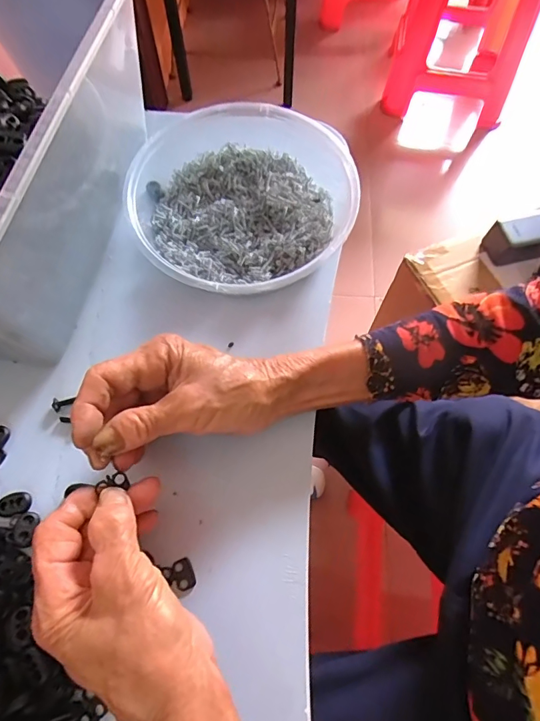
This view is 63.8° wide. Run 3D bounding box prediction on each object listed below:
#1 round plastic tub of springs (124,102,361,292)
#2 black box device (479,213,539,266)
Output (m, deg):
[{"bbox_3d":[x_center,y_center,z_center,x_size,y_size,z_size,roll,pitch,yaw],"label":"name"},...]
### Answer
[{"bbox_3d":[-0.028,-0.136,0.364,0.190,0.043,0.185,0,66,-1],"label":"round plastic tub of springs"},{"bbox_3d":[0.398,-0.187,0.650,0.135,0.052,0.055,-14,67,-7],"label":"black box device"}]

